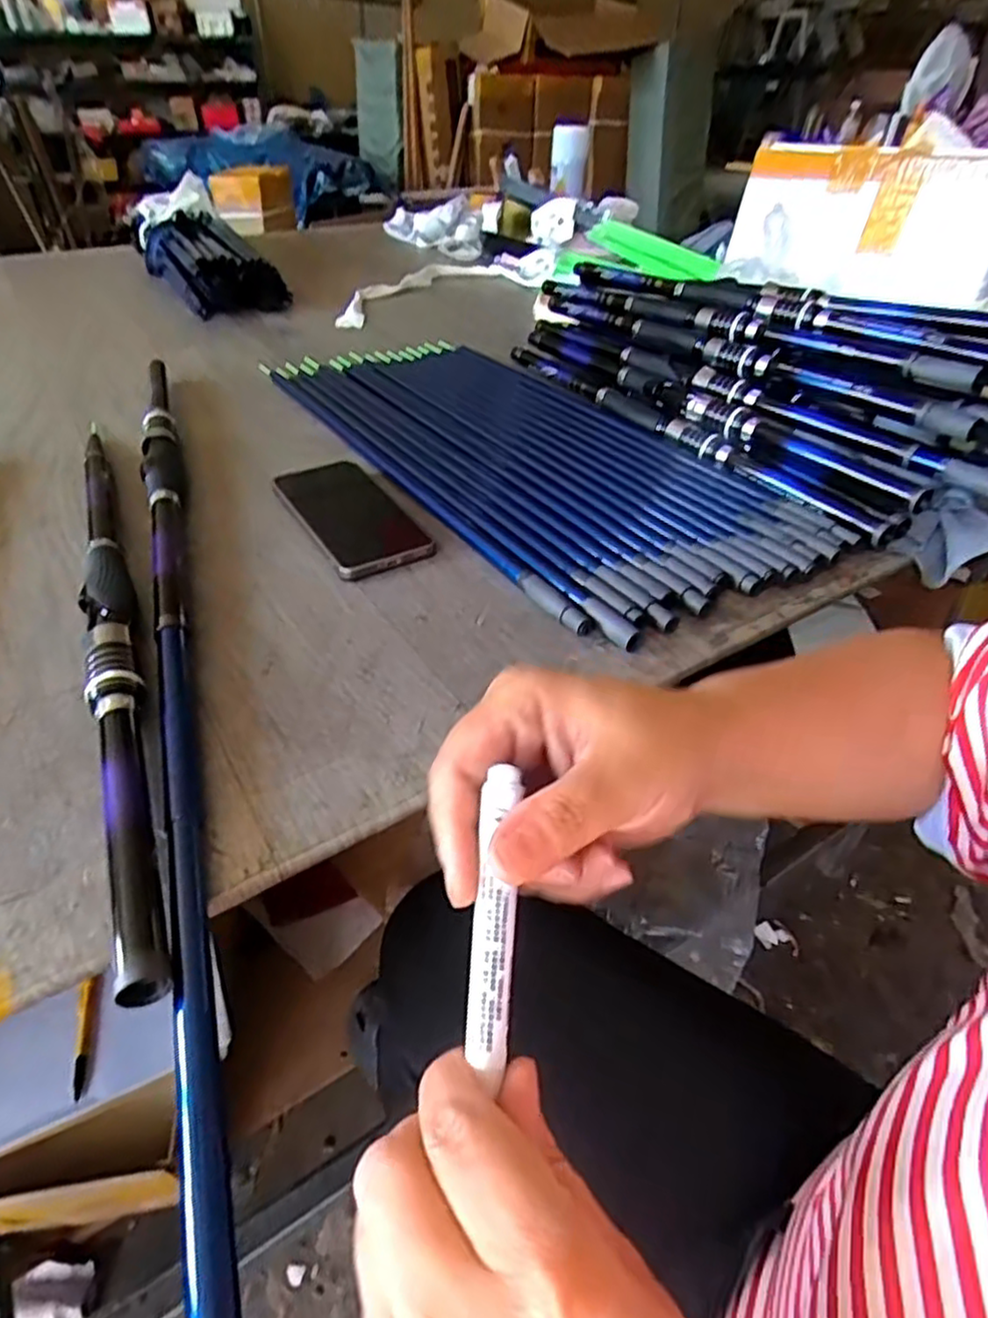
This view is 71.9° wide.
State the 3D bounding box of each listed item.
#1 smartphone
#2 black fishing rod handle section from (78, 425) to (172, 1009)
[{"bbox_3d":[-0.115,-0.115,0.541,0.074,0.014,0.164,-21,45,-23],"label":"smartphone"},{"bbox_3d":[-0.249,-0.036,0.440,0.030,0.026,0.552,-17,44,-19],"label":"black fishing rod handle section"}]

